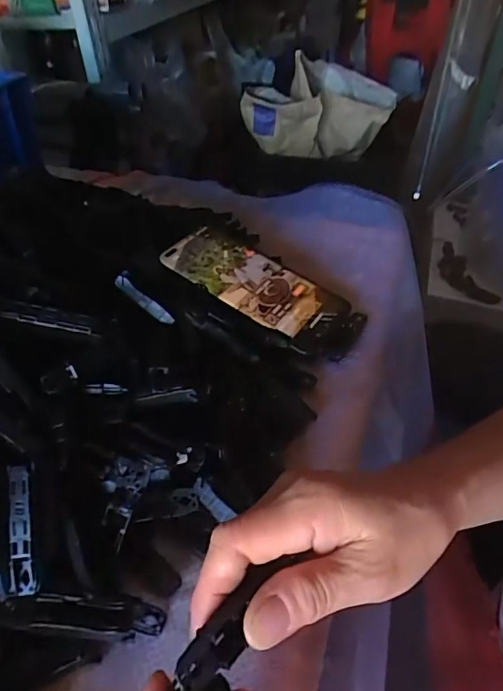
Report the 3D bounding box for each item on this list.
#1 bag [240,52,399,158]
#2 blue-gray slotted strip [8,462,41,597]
[{"bbox_3d":[0.129,-0.566,1.197,0.368,0.186,0.172,-22,47,-19],"label":"bag"},{"bbox_3d":[-0.116,0.092,0.247,0.014,0.004,0.062,-6,83,-4],"label":"blue-gray slotted strip"}]

